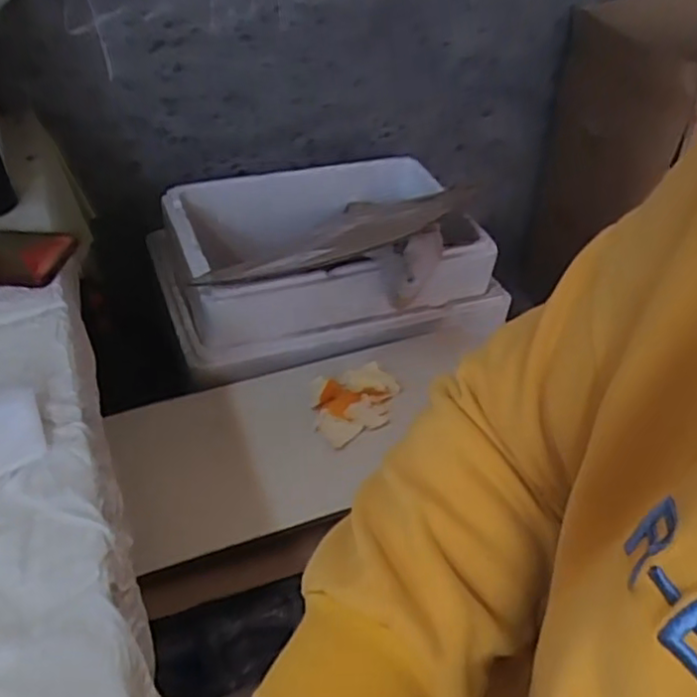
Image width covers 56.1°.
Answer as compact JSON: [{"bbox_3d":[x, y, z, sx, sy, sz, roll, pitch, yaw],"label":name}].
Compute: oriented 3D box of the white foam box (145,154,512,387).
[{"bbox_3d":[-0.033,-0.136,0.952,0.468,0.147,0.318,-12,45,-10],"label":"white foam box"}]

